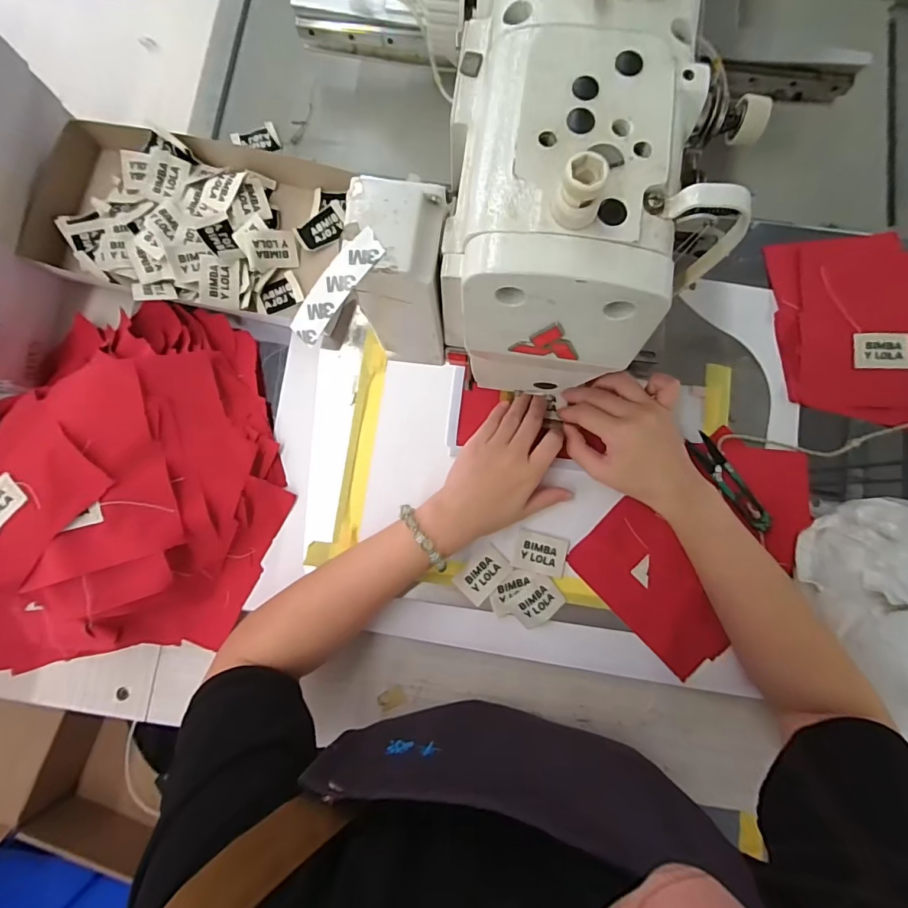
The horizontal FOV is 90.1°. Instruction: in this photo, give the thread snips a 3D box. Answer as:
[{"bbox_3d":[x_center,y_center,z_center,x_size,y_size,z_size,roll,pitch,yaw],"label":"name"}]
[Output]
[{"bbox_3d":[0.260,0.027,0.426,0.021,0.008,0.102,-35,81,-4],"label":"thread snips"}]

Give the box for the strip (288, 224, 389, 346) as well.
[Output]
[{"bbox_3d":[-0.054,-0.077,0.209,0.015,0.006,0.057,43,101,8],"label":"strip"}]

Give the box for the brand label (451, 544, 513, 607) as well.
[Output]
[{"bbox_3d":[0.027,0.111,0.419,0.049,0.004,0.033,-43,82,-5],"label":"brand label"}]

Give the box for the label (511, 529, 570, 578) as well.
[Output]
[{"bbox_3d":[0.082,0.093,0.422,0.048,0.004,0.035,14,81,4],"label":"label"}]

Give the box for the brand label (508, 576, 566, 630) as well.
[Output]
[{"bbox_3d":[0.077,0.137,0.413,0.047,0.007,0.034,-32,81,-4],"label":"brand label"}]

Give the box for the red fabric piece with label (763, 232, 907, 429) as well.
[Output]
[{"bbox_3d":[0.408,-0.124,0.449,0.169,0.020,0.191,-1,80,2],"label":"red fabric piece with label"}]

